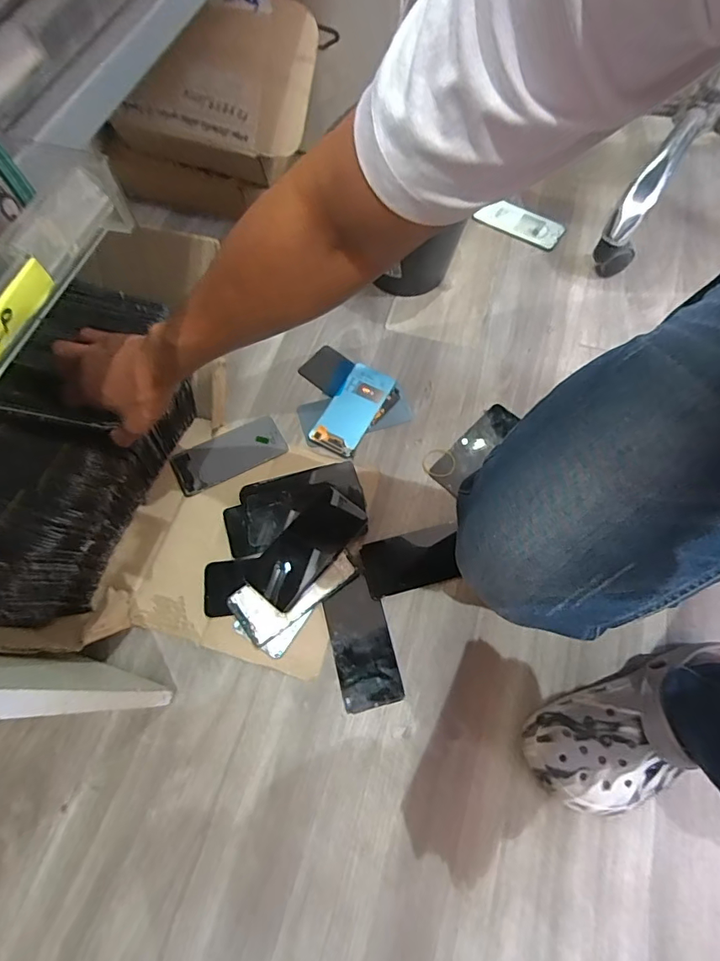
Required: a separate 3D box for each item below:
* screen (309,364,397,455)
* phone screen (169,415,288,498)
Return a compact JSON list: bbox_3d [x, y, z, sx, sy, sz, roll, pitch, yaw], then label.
[{"bbox_3d":[-0.010,-0.111,0.725,0.070,0.004,0.158,27,68,11],"label":"screen"},{"bbox_3d":[-0.186,-0.037,0.685,0.155,0.010,0.073,-28,69,-13],"label":"phone screen"}]

